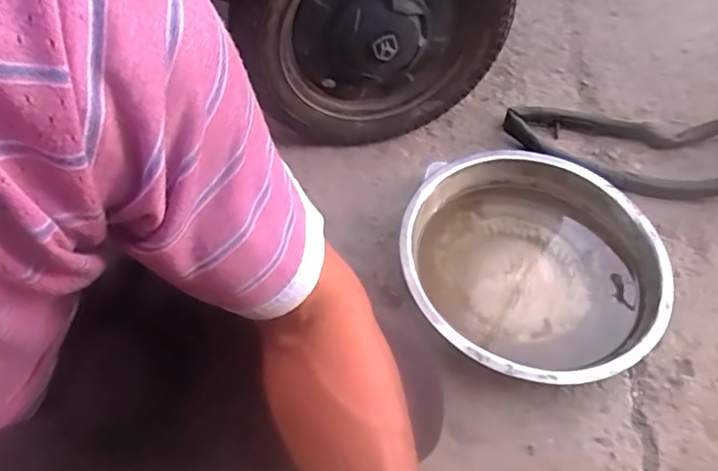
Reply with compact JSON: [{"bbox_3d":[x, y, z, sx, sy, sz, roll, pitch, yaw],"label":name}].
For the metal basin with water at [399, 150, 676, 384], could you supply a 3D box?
[{"bbox_3d":[0.251,0.051,0.843,0.365,0.120,0.370,1,52,-2],"label":"metal basin with water"}]

